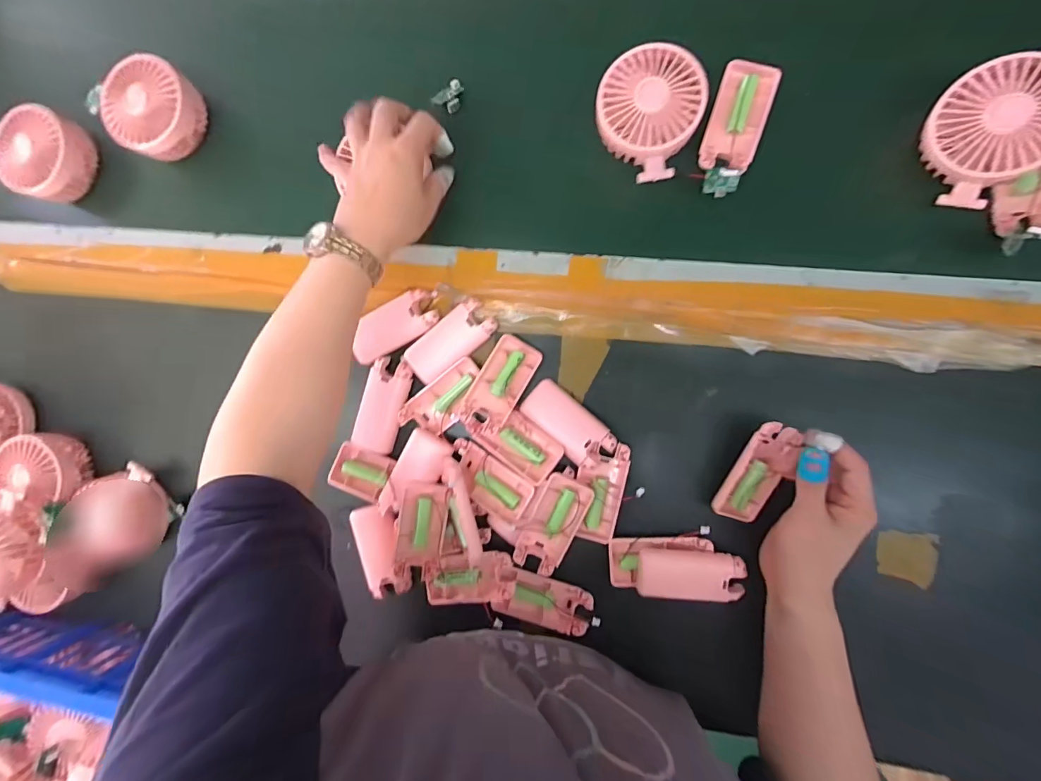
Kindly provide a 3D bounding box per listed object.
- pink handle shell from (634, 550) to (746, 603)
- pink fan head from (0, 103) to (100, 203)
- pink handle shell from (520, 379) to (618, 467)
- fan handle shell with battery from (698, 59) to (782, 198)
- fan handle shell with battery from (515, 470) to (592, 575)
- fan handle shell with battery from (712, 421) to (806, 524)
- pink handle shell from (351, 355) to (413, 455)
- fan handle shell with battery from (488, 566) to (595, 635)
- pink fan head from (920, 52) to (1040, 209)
[{"bbox_3d":[0.156,0.172,0.409,0.090,0.025,0.043,-1,92,7],"label":"pink handle shell"},{"bbox_3d":[-0.511,-0.253,0.477,0.088,0.043,0.088,0,92,7],"label":"pink fan head"},{"bbox_3d":[0.045,0.031,0.428,0.091,0.024,0.045,44,97,4],"label":"pink handle shell"},{"bbox_3d":[0.192,-0.235,0.394,0.047,0.020,0.119,17,94,7],"label":"fan handle shell with battery"},{"bbox_3d":[0.031,0.128,0.421,0.046,0.015,0.094,27,95,6],"label":"fan handle shell with battery"},{"bbox_3d":[0.211,0.073,0.395,0.043,0.022,0.093,26,102,3],"label":"fan handle shell with battery"},{"bbox_3d":[-0.140,0.015,0.449,0.045,0.010,0.096,18,94,6],"label":"pink handle shell"},{"bbox_3d":[0.021,0.206,0.431,0.094,0.021,0.045,15,94,7],"label":"fan handle shell with battery"},{"bbox_3d":[0.375,-0.207,0.348,0.089,0.031,0.093,-24,79,34],"label":"pink fan head"}]

